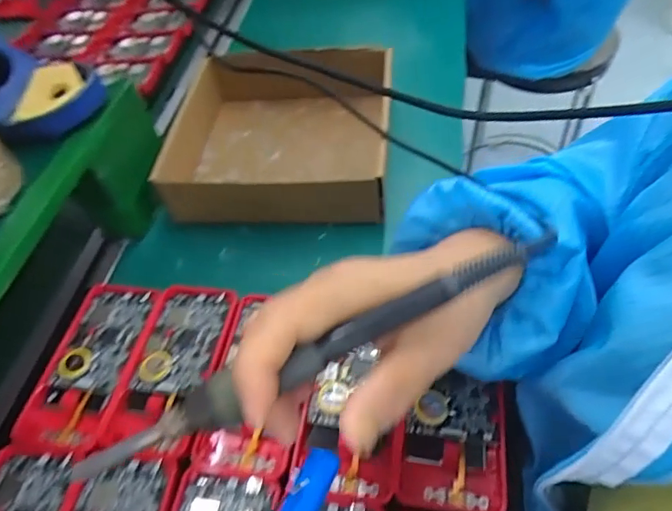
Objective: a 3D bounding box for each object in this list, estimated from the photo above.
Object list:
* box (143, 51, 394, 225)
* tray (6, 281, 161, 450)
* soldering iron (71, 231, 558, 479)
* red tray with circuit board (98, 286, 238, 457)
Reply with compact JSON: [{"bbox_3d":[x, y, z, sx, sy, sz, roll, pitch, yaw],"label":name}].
[{"bbox_3d":[-0.051,-0.119,0.460,0.183,0.067,0.191,-2,54,7],"label":"box"},{"bbox_3d":[-0.181,0.081,0.354,0.062,0.025,0.122,3,55,10],"label":"tray"},{"bbox_3d":[-0.018,0.044,0.189,0.191,0.012,0.018,-26,53,2],"label":"soldering iron"},{"bbox_3d":[-0.116,0.076,0.339,0.062,0.009,0.120,3,55,10],"label":"red tray with circuit board"}]

